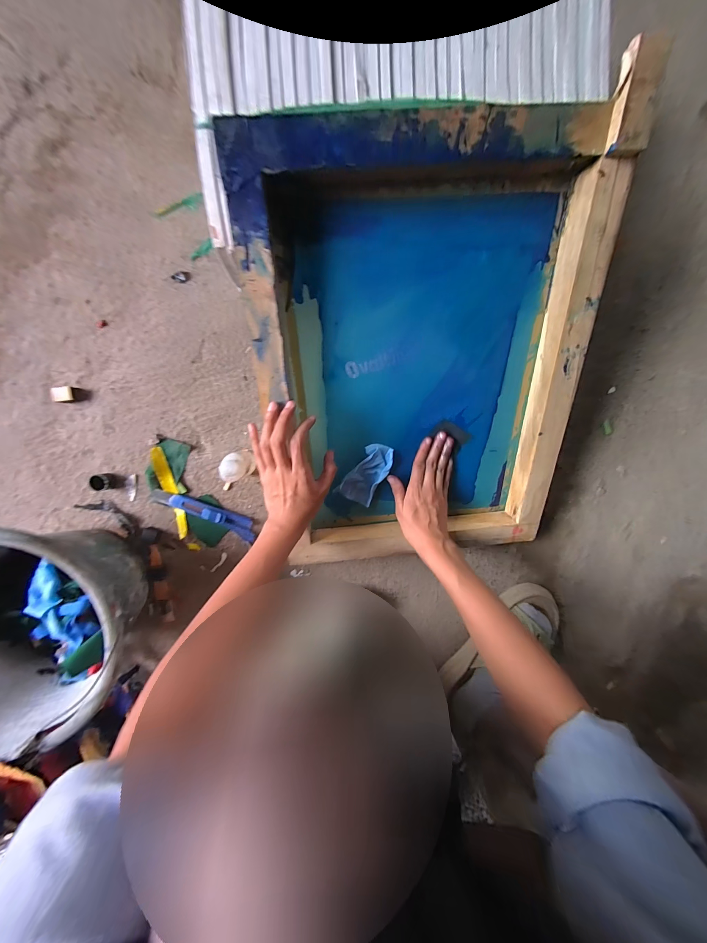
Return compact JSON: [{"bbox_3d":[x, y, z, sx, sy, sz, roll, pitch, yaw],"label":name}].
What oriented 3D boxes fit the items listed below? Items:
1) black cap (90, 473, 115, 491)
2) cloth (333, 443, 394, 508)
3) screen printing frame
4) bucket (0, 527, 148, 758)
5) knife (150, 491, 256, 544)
[{"bbox_3d":[-0.357,0.015,0.432,0.024,0.021,0.023,0,94,-4],"label":"black cap"},{"bbox_3d":[0.020,0.005,0.427,0.050,0.017,0.093,32,111,-6],"label":"cloth"},{"bbox_3d":[0.082,-0.105,0.371,0.362,0.053,0.460,-5,116,-1],"label":"screen printing frame"},{"bbox_3d":[-0.382,0.173,0.379,0.252,0.157,0.235,0,94,-4],"label":"bucket"},{"bbox_3d":[-0.222,0.062,0.455,0.157,0.012,0.030,25,92,-6],"label":"knife"}]

